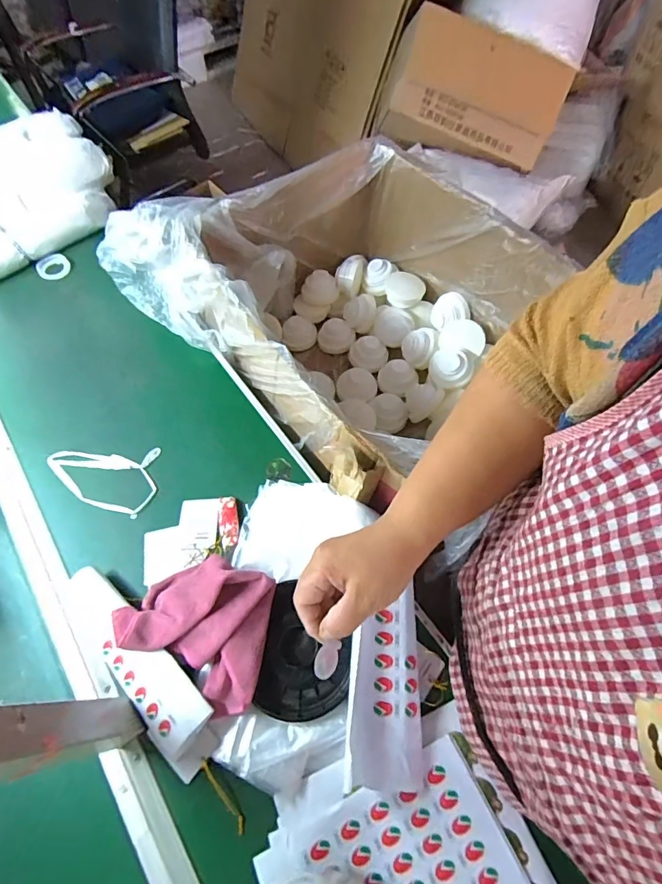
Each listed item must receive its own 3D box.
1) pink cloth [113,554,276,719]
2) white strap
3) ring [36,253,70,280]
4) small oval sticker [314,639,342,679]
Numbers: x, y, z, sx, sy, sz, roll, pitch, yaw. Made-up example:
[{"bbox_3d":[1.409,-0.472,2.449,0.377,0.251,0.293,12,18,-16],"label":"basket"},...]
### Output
[{"bbox_3d":[-0.151,0.204,0.505,0.173,0.051,0.141,16,64,12],"label":"pink cloth"},{"bbox_3d":[-0.325,0.055,0.626,0.159,0.006,0.101,-2,62,2],"label":"white strap"},{"bbox_3d":[-0.526,-0.330,0.847,0.059,0.009,0.046,-38,96,-15],"label":"ring"},{"bbox_3d":[-0.003,0.173,0.353,0.018,0.006,0.027,11,63,9],"label":"small oval sticker"}]

